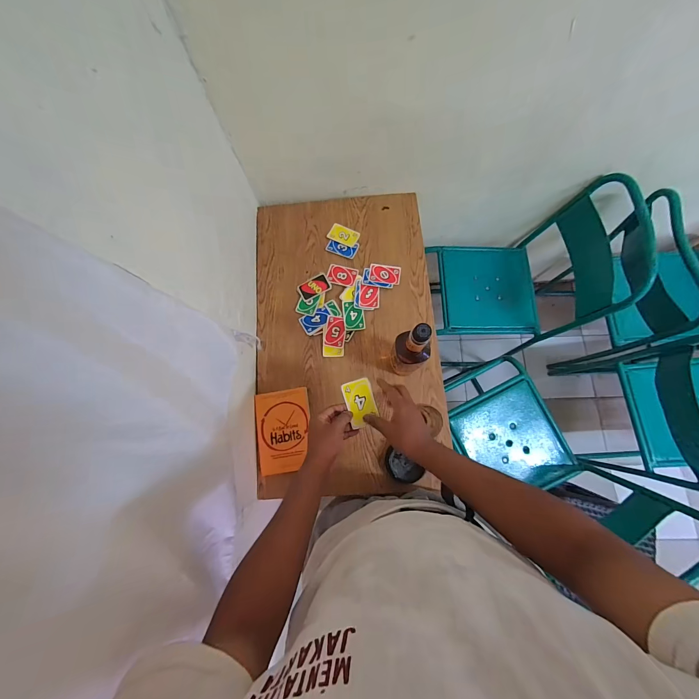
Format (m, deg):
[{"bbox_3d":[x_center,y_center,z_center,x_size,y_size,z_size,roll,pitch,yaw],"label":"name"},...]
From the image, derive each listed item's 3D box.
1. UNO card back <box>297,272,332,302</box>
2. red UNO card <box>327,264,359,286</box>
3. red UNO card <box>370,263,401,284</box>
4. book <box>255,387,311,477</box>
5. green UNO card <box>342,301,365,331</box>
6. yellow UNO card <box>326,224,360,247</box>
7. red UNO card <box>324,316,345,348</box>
[{"bbox_3d":[-0.097,-0.172,0.844,0.087,0.005,0.054,-27,78,-5],"label":"UNO card back"},{"bbox_3d":[-0.020,-0.204,0.847,0.083,0.004,0.053,14,78,9],"label":"red UNO card"},{"bbox_3d":[0.097,-0.209,0.841,0.085,0.004,0.055,9,78,3],"label":"red UNO card"},{"bbox_3d":[-0.162,0.200,0.762,0.131,0.013,0.194,-9,77,-1],"label":"book"},{"bbox_3d":[0.011,-0.091,0.820,0.054,0.004,0.080,-6,77,0],"label":"green UNO card"},{"bbox_3d":[-0.016,-0.328,0.877,0.084,0.004,0.050,22,80,2],"label":"yellow UNO card"},{"bbox_3d":[-0.039,-0.047,0.813,0.050,0.004,0.084,5,79,4],"label":"red UNO card"}]

